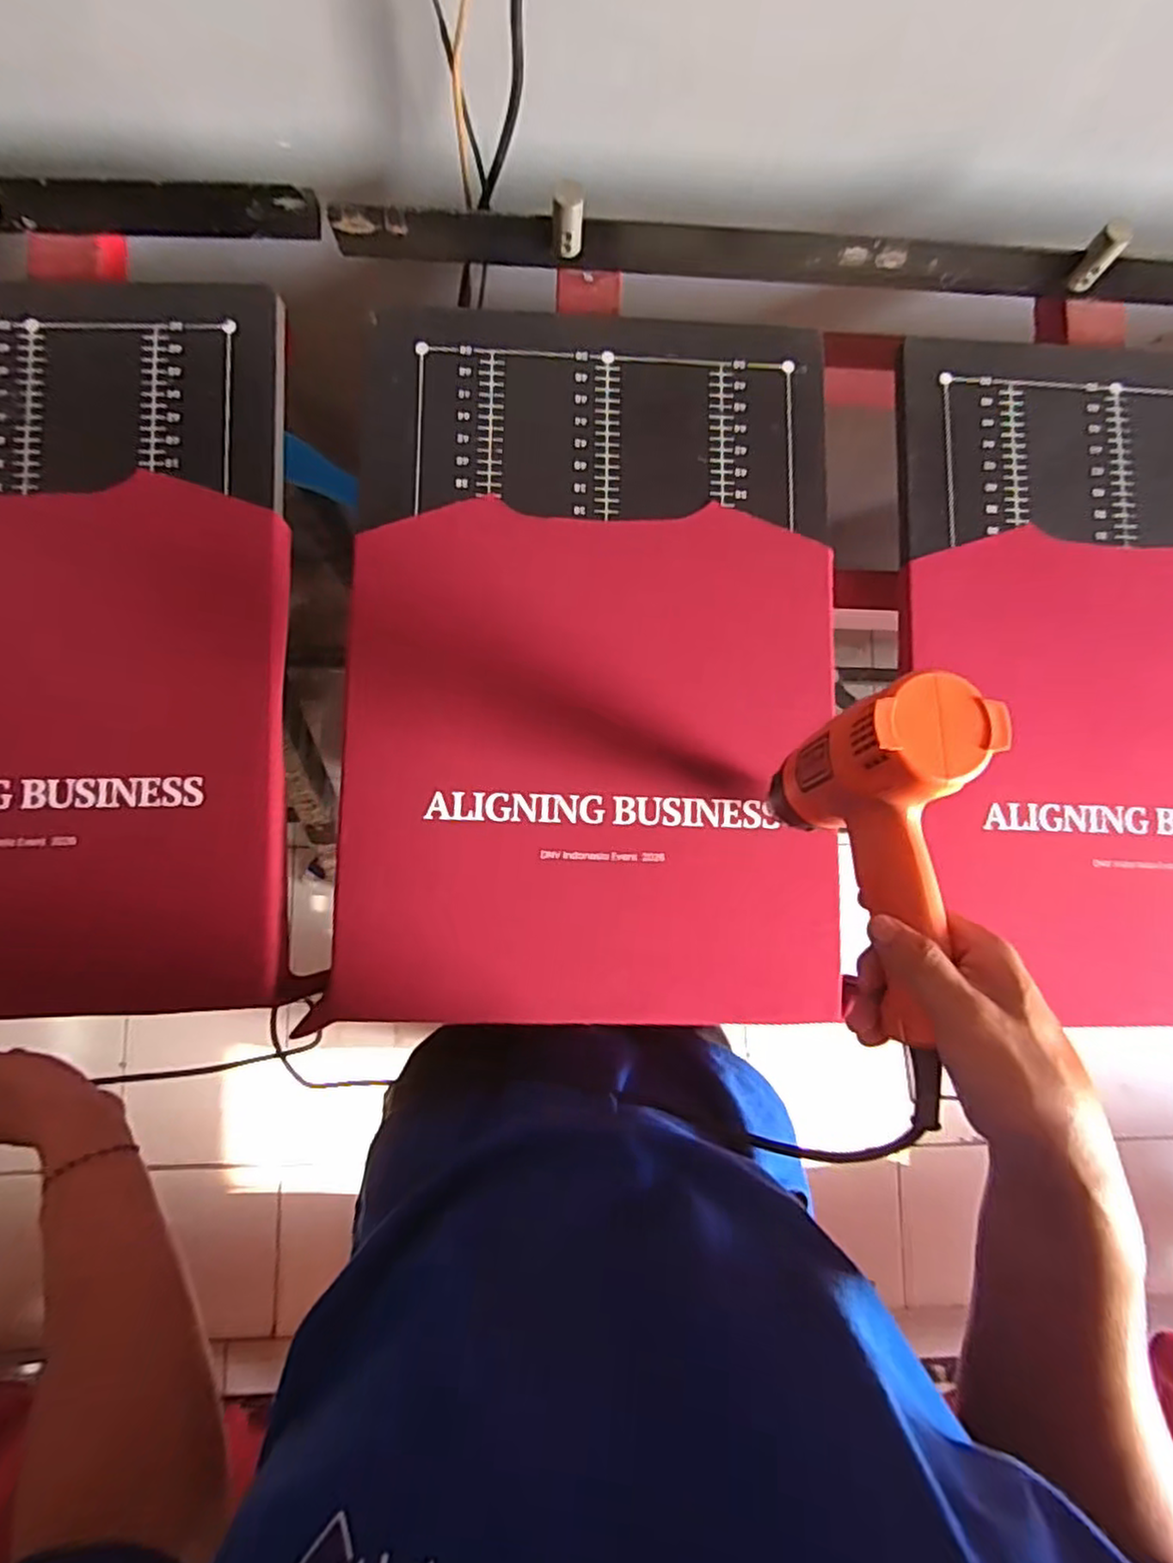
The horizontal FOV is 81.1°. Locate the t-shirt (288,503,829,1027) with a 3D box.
[{"bbox_3d":[0.004,-0.013,0.563,0.388,0.046,0.409,2,83,-3],"label":"t-shirt"}]

